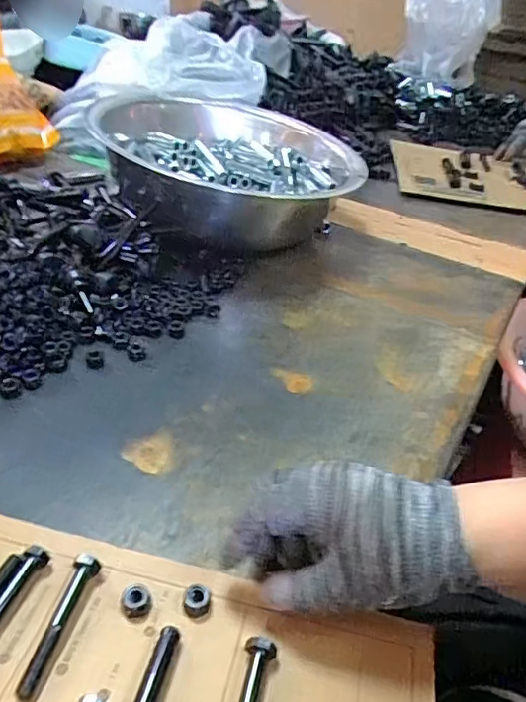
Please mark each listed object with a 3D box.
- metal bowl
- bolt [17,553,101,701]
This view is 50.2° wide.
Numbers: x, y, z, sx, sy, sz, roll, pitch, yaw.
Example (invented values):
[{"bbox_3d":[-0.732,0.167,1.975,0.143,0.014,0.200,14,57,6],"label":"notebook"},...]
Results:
[{"bbox_3d":[-0.044,-0.246,0.765,0.308,0.113,0.308,5,36,-4],"label":"metal bowl"},{"bbox_3d":[-0.113,0.148,0.308,0.012,0.014,0.075,13,37,7],"label":"bolt"}]

